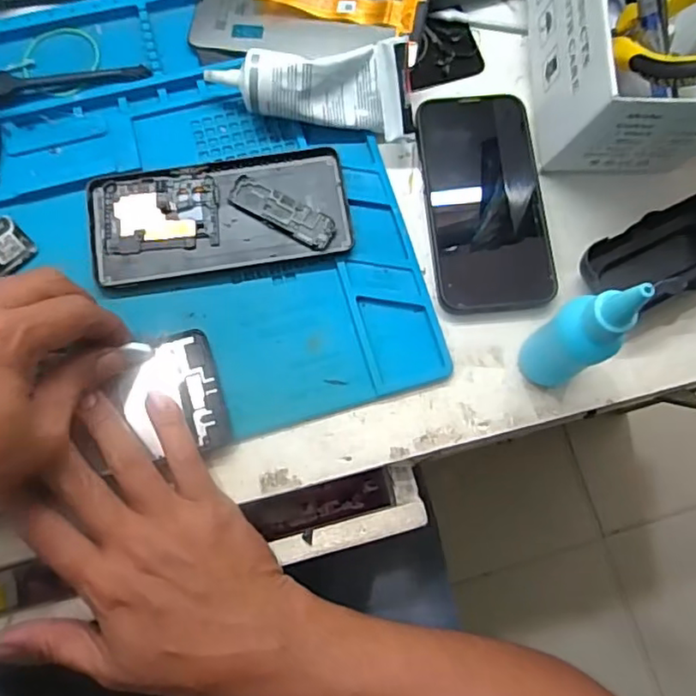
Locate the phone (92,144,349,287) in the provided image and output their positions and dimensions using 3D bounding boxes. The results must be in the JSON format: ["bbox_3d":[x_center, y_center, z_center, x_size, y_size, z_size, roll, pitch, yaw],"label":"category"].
[{"bbox_3d":[-0.081,-0.085,0.385,0.160,0.005,0.074,-10,79,-3],"label":"phone"}]

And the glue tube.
[{"bbox_3d":[-0.017,-0.168,0.387,0.111,0.042,0.046,10,79,1],"label":"glue tube"}]

